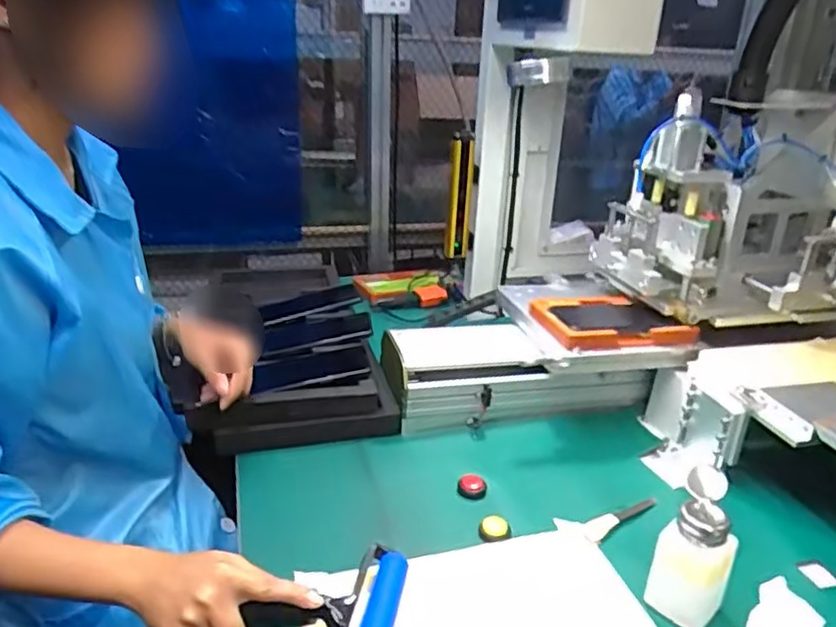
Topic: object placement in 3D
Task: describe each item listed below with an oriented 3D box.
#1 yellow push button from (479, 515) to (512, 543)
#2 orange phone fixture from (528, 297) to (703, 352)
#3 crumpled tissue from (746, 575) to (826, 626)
[{"bbox_3d":[0.077,0.215,0.656,0.029,0.015,0.024,-5,24,-14],"label":"yellow push button"},{"bbox_3d":[0.246,0.006,0.848,0.181,0.027,0.121,-5,24,-15],"label":"orange phone fixture"},{"bbox_3d":[0.317,0.261,0.565,0.051,0.028,0.052,19,29,35],"label":"crumpled tissue"}]

